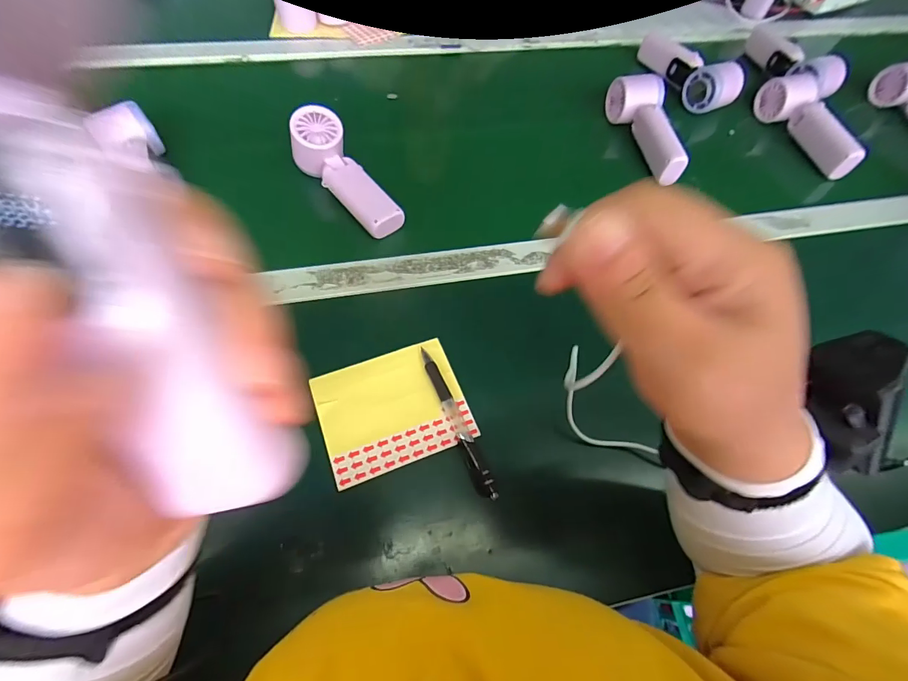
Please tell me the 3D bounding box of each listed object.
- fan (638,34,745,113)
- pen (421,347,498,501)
[{"bbox_3d":[0.349,-0.412,0.626,0.053,0.048,0.165,-21,63,-16],"label":"fan"},{"bbox_3d":[0.001,0.066,0.352,0.013,0.008,0.138,-18,63,-14],"label":"pen"}]

